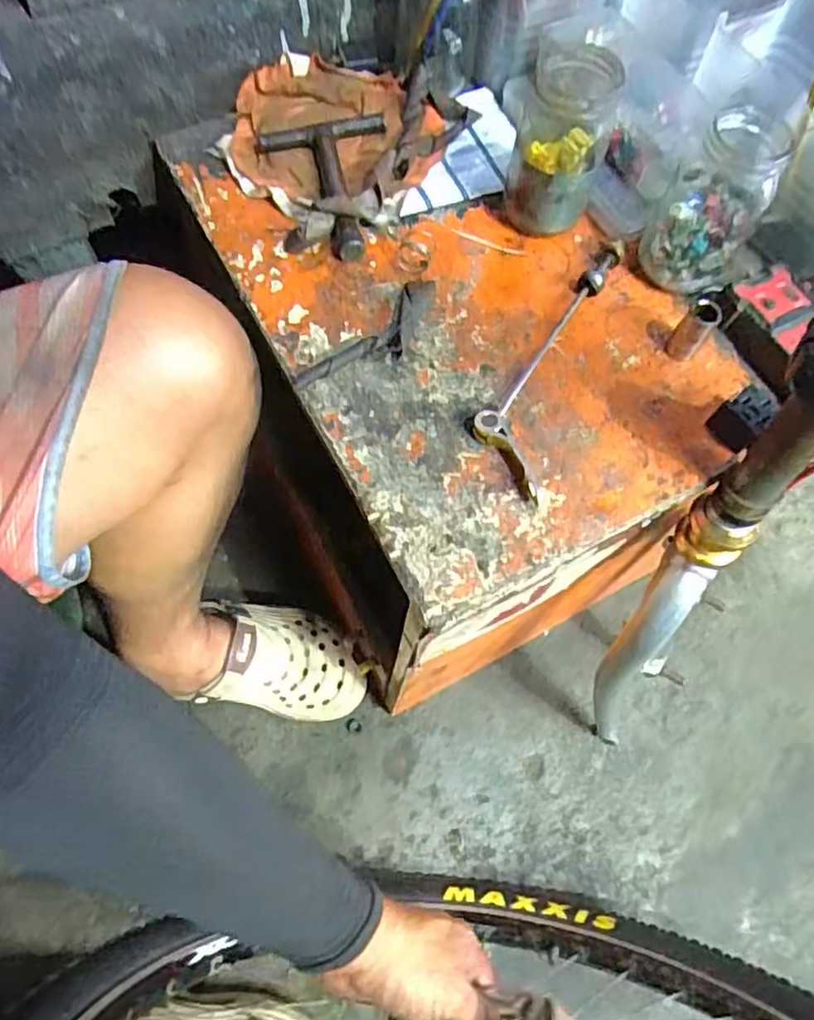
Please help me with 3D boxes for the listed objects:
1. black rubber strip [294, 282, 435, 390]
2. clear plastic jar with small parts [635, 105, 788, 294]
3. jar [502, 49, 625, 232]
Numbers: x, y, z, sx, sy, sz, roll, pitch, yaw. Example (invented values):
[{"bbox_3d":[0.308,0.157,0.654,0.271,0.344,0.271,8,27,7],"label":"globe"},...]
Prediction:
[{"bbox_3d":[-0.019,-0.113,0.432,0.035,0.014,0.122,41,70,14],"label":"black rubber strip"},{"bbox_3d":[0.206,-0.204,0.442,0.065,0.103,0.069,34,68,11],"label":"clear plastic jar with small parts"},{"bbox_3d":[0.102,-0.245,0.450,0.056,0.112,0.053,1,66,-3],"label":"jar"}]

